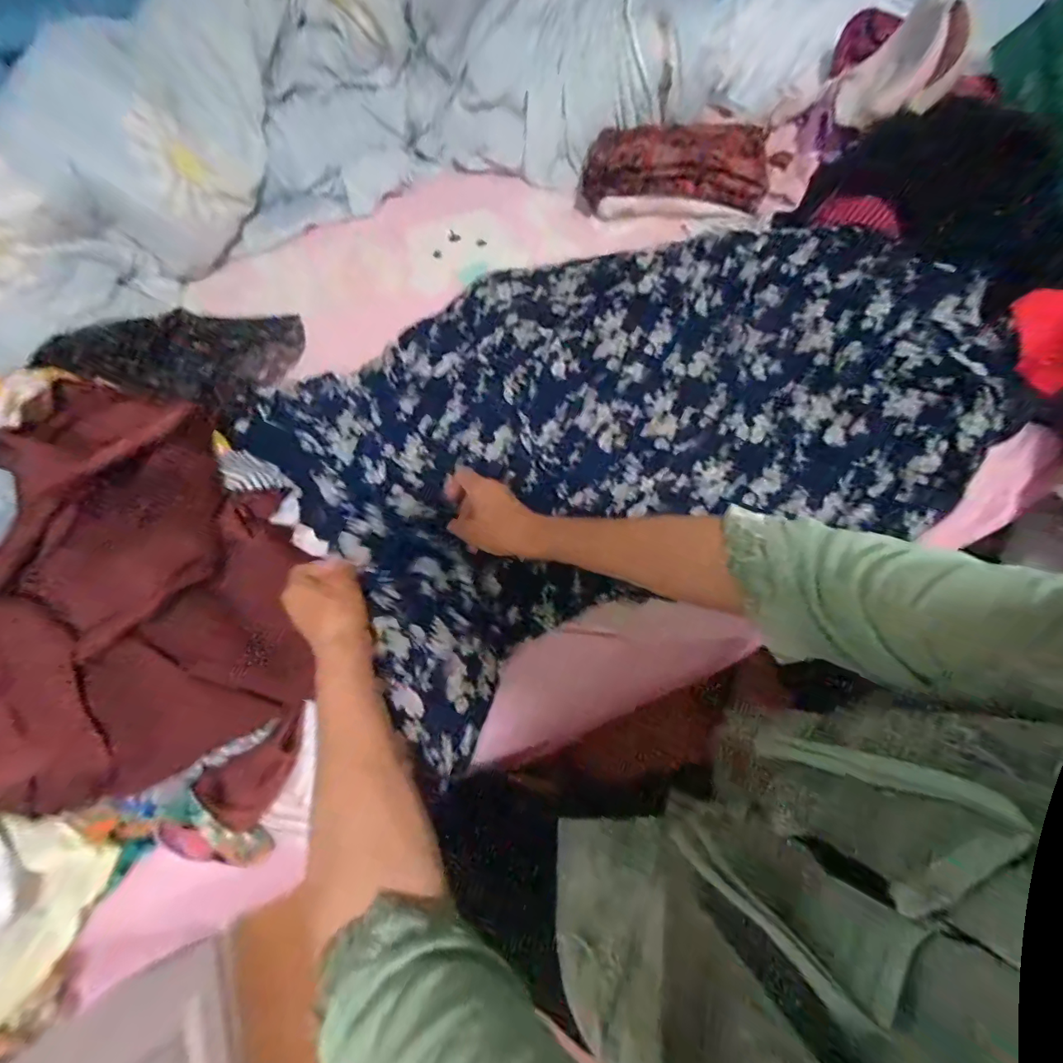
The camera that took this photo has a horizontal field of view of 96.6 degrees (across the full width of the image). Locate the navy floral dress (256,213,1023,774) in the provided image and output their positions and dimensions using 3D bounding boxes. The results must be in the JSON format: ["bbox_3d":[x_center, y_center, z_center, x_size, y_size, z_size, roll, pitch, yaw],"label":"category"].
[{"bbox_3d":[0.107,-0.157,0.602,0.787,0.091,0.583,-33,66,-12],"label":"navy floral dress"}]

